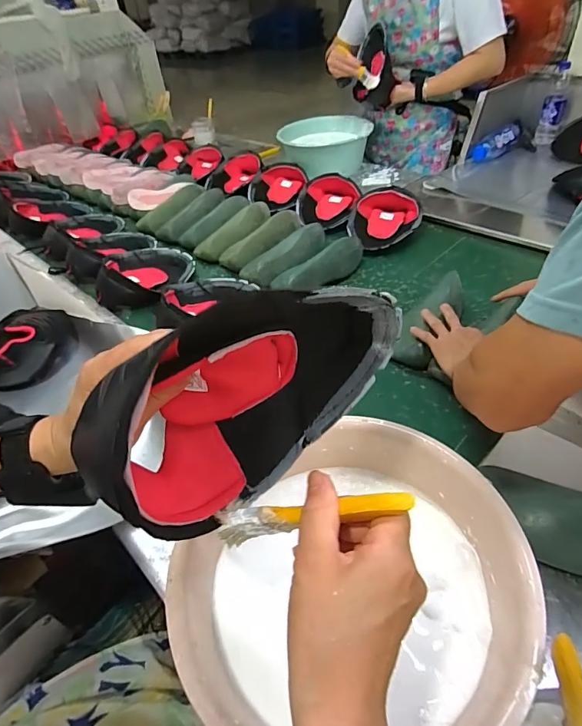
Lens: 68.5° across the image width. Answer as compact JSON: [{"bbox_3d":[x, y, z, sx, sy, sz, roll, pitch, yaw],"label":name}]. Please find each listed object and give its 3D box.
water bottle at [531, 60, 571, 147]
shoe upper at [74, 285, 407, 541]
[{"bbox_3d":[0.877,-0.858,1.423,0.068,0.229,0.074,18,48,24],"label":"water bottle"},{"bbox_3d":[-0.030,0.022,0.312,0.229,0.171,0.070,-31,48,-24],"label":"shoe upper"}]

